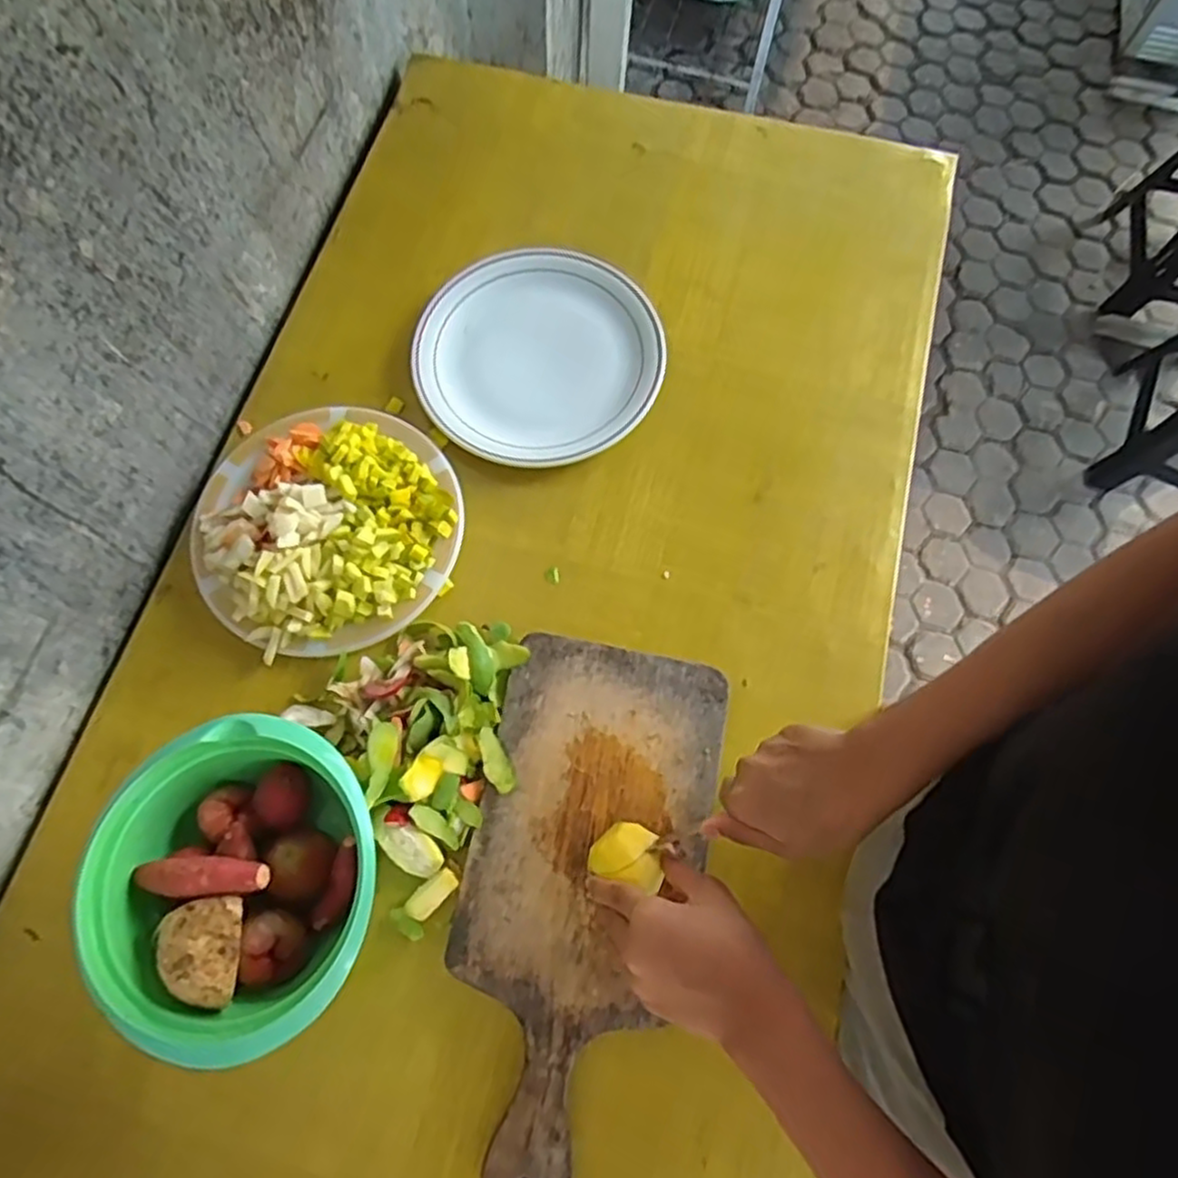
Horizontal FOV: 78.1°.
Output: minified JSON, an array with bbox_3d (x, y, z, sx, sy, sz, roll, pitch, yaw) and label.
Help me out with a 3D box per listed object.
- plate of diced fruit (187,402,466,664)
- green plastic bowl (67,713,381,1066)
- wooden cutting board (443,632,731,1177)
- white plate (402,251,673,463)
[{"bbox_3d":[-0.221,-0.058,0.604,0.221,0.051,0.216,0,70,-1],"label":"plate of diced fruit"},{"bbox_3d":[-0.228,0.194,0.495,0.182,0.092,0.193,22,71,6],"label":"green plastic bowl"},{"bbox_3d":[-0.009,0.219,0.524,0.161,0.030,0.361,13,71,3],"label":"wooden cutting board"},{"bbox_3d":[-0.044,-0.210,0.659,0.203,0.032,0.214,0,70,-1],"label":"white plate"}]

